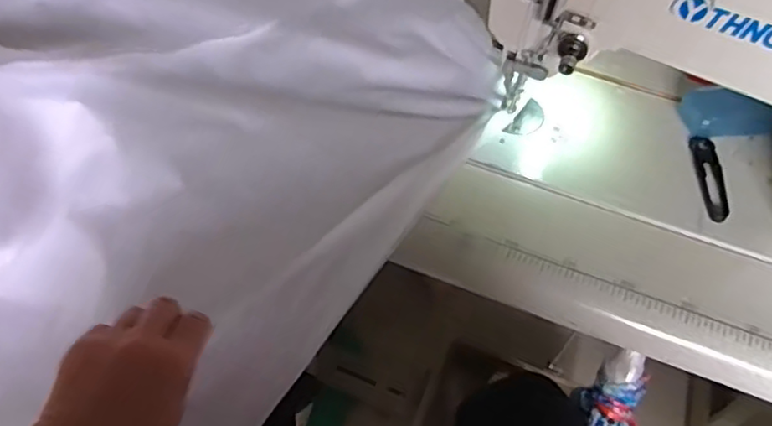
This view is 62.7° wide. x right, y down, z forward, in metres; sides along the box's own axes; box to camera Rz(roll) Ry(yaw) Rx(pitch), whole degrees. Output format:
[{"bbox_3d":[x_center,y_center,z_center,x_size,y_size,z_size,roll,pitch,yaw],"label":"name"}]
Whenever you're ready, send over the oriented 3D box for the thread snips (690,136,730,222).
[{"bbox_3d":[0.314,-0.032,0.615,0.023,0.011,0.102,7,54,1],"label":"thread snips"}]

